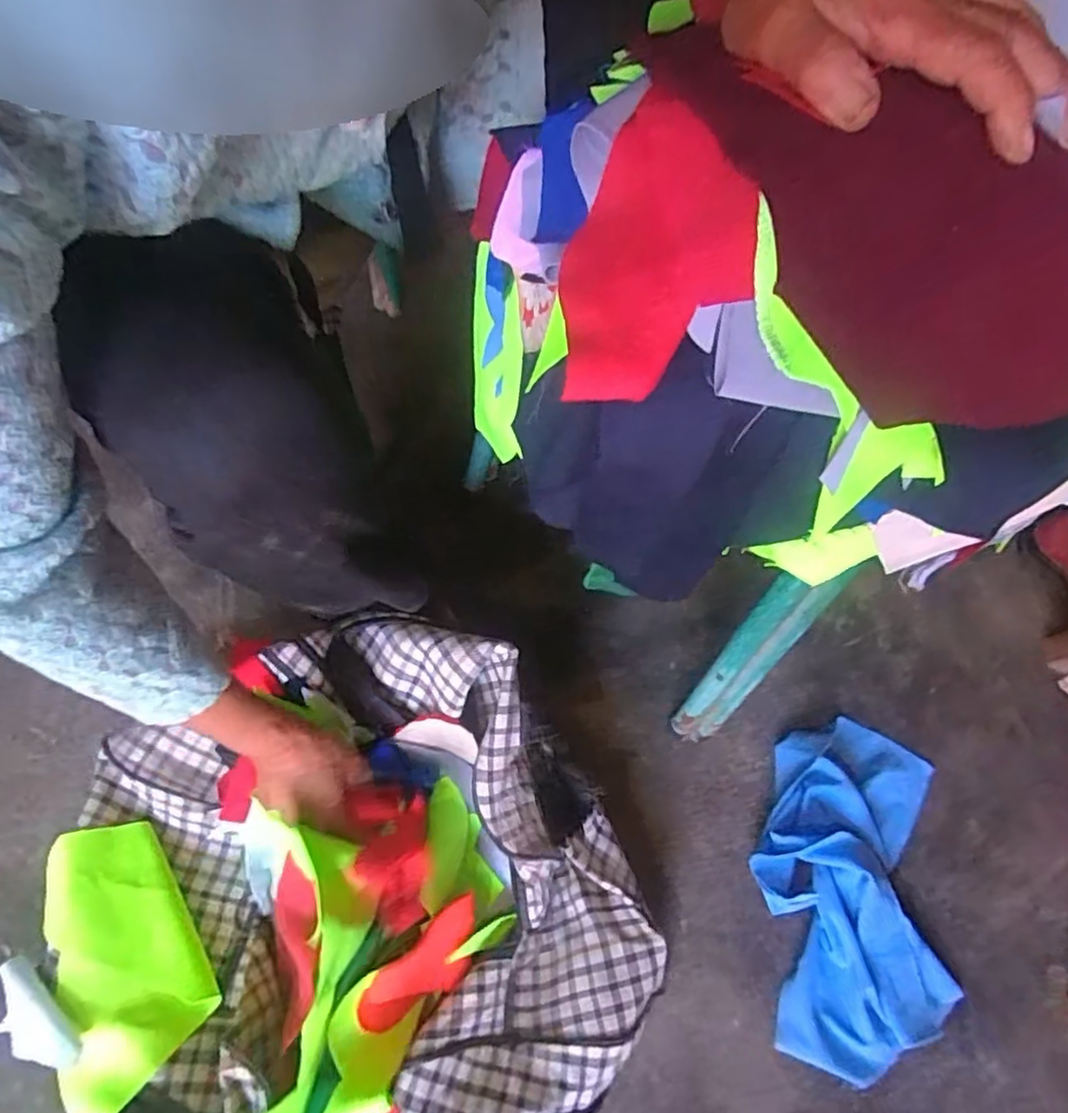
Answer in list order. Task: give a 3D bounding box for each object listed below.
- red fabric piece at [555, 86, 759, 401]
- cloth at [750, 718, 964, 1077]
[{"bbox_3d":[0.051,-0.132,0.281,0.080,0.010,0.133,3,83,24],"label":"red fabric piece"},{"bbox_3d":[0.281,0.289,0.591,0.160,0.033,0.278,9,65,1],"label":"cloth"}]

